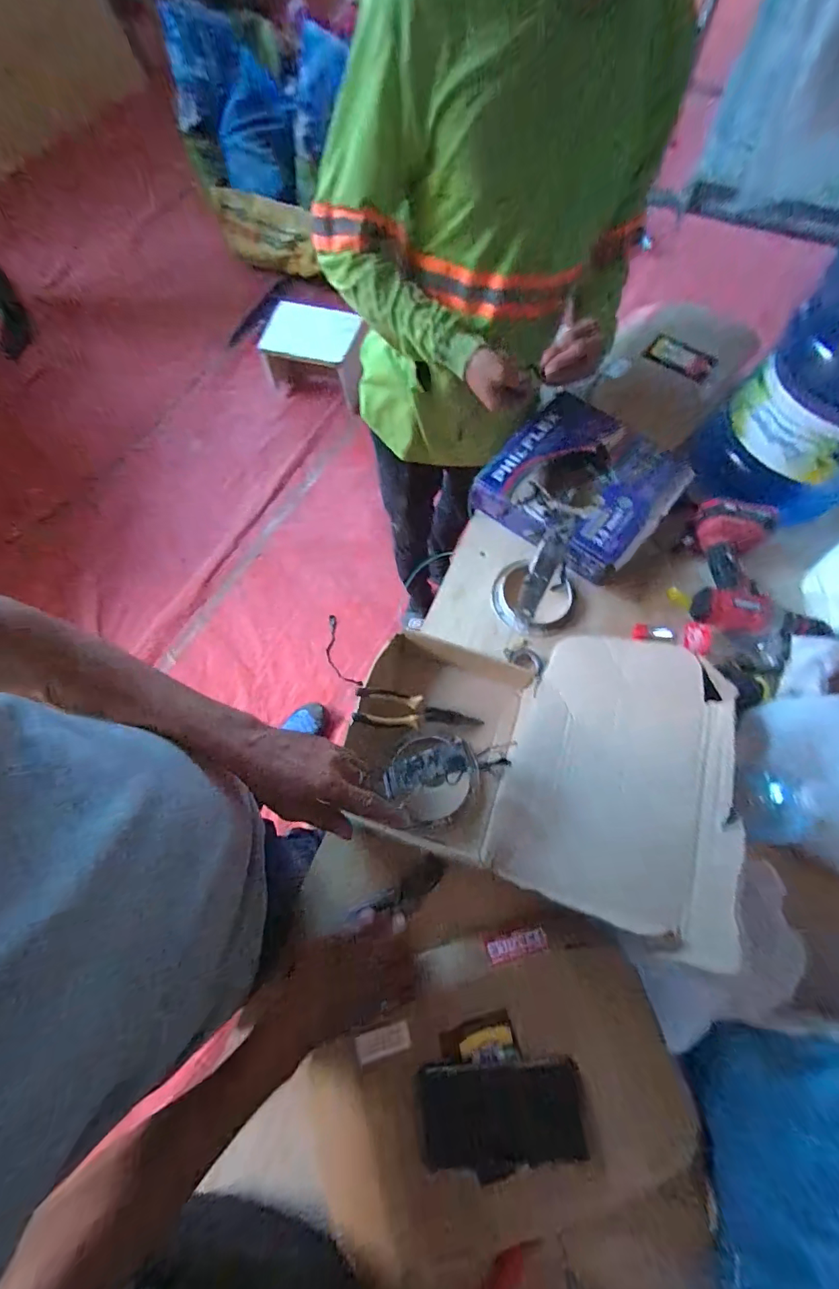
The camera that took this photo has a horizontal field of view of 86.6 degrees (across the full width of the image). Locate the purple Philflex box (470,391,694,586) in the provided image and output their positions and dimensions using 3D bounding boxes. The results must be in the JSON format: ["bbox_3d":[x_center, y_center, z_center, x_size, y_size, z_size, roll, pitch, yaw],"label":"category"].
[{"bbox_3d":[0.278,-0.281,0.773,0.287,0.087,0.286,38,74,13],"label":"purple Philflex box"}]

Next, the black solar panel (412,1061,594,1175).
[{"bbox_3d":[0.078,0.467,0.441,0.160,0.009,0.075,-13,61,11],"label":"black solar panel"}]

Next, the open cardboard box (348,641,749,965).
[{"bbox_3d":[0.127,0.132,0.581,0.427,0.217,0.329,13,70,5],"label":"open cardboard box"}]

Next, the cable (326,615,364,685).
[{"bbox_3d":[-0.287,0.029,1.559,0.078,0.014,0.280,-22,72,-8],"label":"cable"}]

